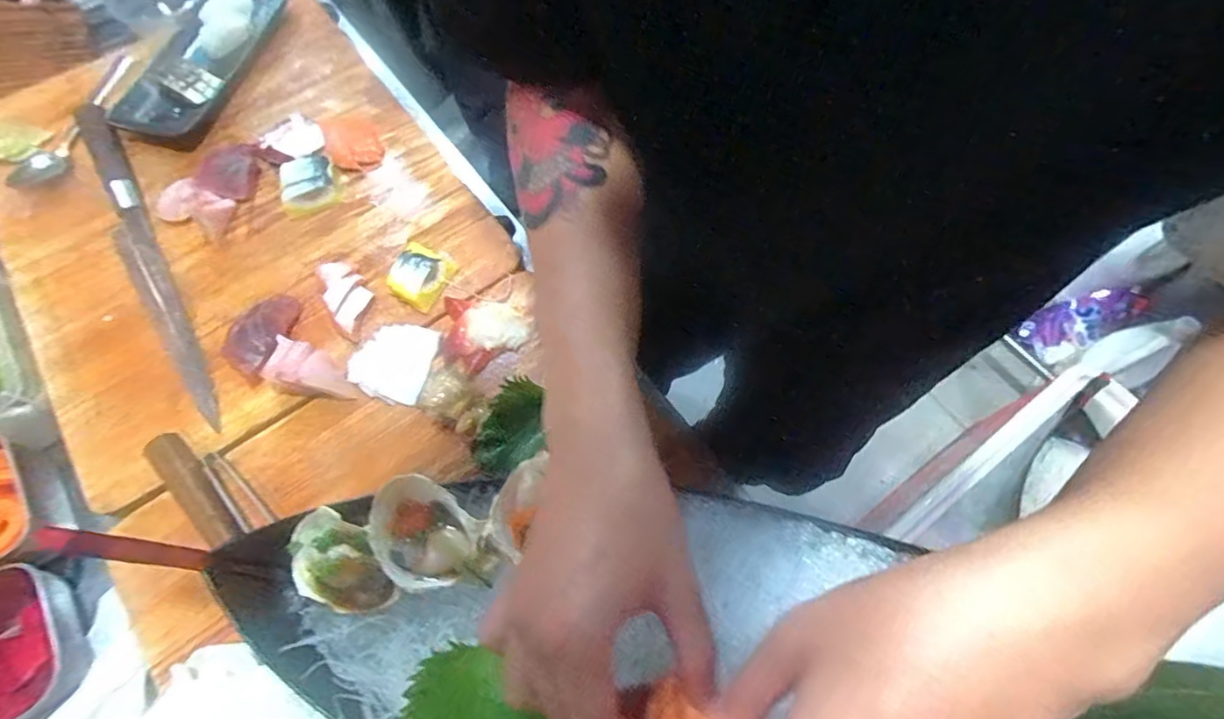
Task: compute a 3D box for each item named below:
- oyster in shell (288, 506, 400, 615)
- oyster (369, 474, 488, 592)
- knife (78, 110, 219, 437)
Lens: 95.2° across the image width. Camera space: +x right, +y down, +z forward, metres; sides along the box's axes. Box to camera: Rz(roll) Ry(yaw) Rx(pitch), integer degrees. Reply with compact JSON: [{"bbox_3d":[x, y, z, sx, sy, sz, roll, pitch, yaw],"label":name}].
[{"bbox_3d":[-0.159,0.121,0.325,0.043,0.016,0.067,-38,72,-14],"label":"oyster in shell"},{"bbox_3d":[-0.112,0.100,0.326,0.063,0.017,0.052,36,72,14],"label":"oyster"},{"bbox_3d":[-0.418,-0.096,0.494,0.032,0.015,0.371,-30,70,-13],"label":"knife"}]

